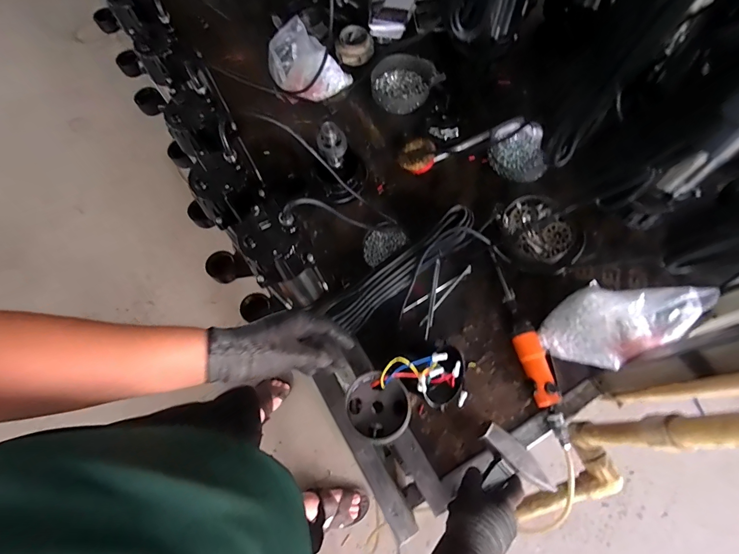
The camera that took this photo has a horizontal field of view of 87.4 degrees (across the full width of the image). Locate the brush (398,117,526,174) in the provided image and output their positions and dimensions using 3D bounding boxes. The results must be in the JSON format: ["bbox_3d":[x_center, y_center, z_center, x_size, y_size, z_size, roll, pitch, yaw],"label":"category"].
[{"bbox_3d":[0.193,-0.290,0.819,0.283,0.046,0.075,-25,70,-6],"label":"brush"}]

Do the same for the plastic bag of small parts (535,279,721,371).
[{"bbox_3d":[0.381,0.068,0.611,0.166,0.162,0.127,-27,70,-7],"label":"plastic bag of small parts"}]

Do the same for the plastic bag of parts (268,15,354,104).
[{"bbox_3d":[-0.135,-0.470,0.832,0.151,0.115,0.119,-40,72,-12],"label":"plastic bag of parts"}]

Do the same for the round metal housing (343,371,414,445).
[{"bbox_3d":[0.012,0.177,0.530,0.086,0.034,0.091,-31,71,-9],"label":"round metal housing"}]

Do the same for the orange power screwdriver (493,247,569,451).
[{"bbox_3d":[0.264,0.110,0.658,0.052,0.040,0.333,-13,69,-2],"label":"orange power screwdriver"}]

